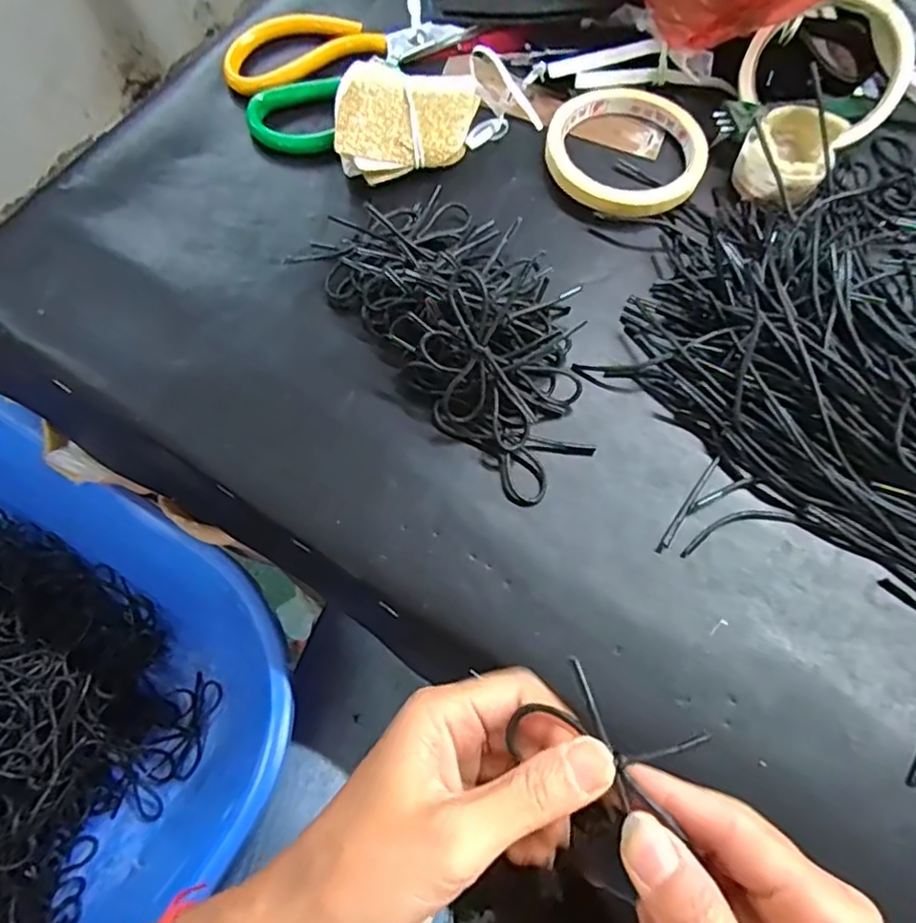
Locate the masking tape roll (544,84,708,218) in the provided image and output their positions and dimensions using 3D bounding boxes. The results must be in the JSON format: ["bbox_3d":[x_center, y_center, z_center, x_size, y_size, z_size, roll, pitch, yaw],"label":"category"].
[{"bbox_3d":[0.100,-0.188,0.379,0.090,0.011,0.099,0,71,-1],"label":"masking tape roll"}]

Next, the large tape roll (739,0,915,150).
[{"bbox_3d":[0.223,-0.233,0.380,0.089,0.018,0.089,-1,84,14],"label":"large tape roll"}]

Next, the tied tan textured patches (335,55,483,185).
[{"bbox_3d":[-0.029,-0.197,0.372,0.078,0.032,0.063,2,71,0],"label":"tied tan textured patches"}]

